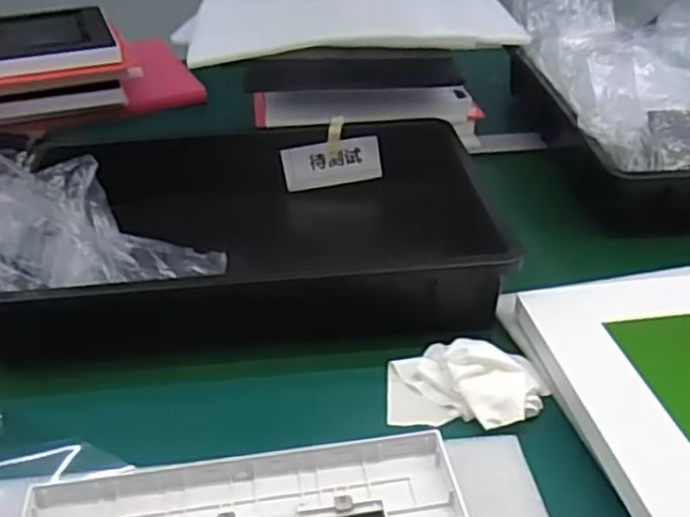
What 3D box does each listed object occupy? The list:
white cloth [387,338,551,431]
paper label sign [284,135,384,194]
[{"bbox_3d":[0.088,0.086,0.516,0.111,0.032,0.080,4,33,8],"label":"white cloth"},{"bbox_3d":[-0.014,-0.104,0.784,0.105,0.048,0.004,-10,21,1],"label":"paper label sign"}]

